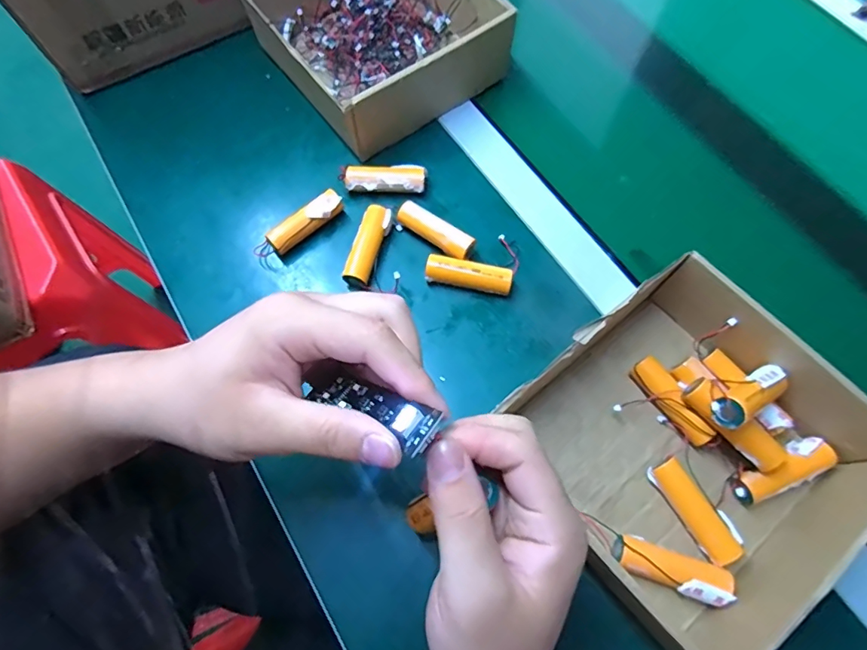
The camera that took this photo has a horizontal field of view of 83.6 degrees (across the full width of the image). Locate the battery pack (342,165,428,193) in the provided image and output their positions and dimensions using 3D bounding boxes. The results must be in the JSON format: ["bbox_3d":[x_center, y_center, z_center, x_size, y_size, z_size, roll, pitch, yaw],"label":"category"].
[{"bbox_3d":[-0.043,-0.129,0.436,0.070,0.022,0.020,0,69,0],"label":"battery pack"}]

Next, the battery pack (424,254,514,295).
[{"bbox_3d":[0.029,-0.039,0.402,0.070,0.024,0.021,15,70,6],"label":"battery pack"}]

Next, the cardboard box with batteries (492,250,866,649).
[{"bbox_3d":[0.174,0.077,0.335,0.210,0.070,0.197,-37,73,-13],"label":"cardboard box with batteries"}]

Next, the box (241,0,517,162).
[{"bbox_3d":[-0.052,-0.288,0.475,0.199,0.072,0.200,-34,73,-12],"label":"box"}]

